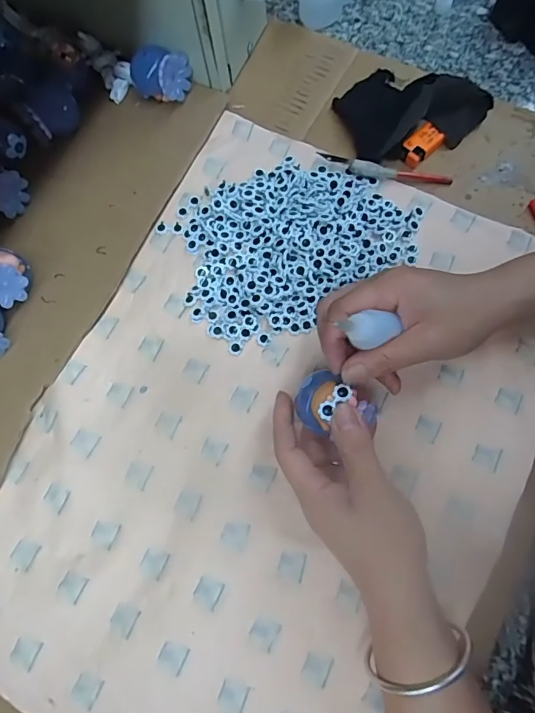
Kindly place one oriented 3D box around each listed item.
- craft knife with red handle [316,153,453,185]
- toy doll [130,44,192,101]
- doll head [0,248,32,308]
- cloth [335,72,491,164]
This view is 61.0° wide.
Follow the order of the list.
[{"bbox_3d":[0.106,-0.168,0.407,0.117,0.010,0.014,12,74,5],"label":"craft knife with red handle"},{"bbox_3d":[-0.099,-0.259,0.419,0.047,0.043,0.043,33,80,9],"label":"toy doll"},{"bbox_3d":[-0.205,-0.060,0.358,0.034,0.046,0.042,-12,77,-1],"label":"doll head"},{"bbox_3d":[0.122,-0.225,0.412,0.124,0.041,0.096,37,78,13],"label":"cloth"}]

